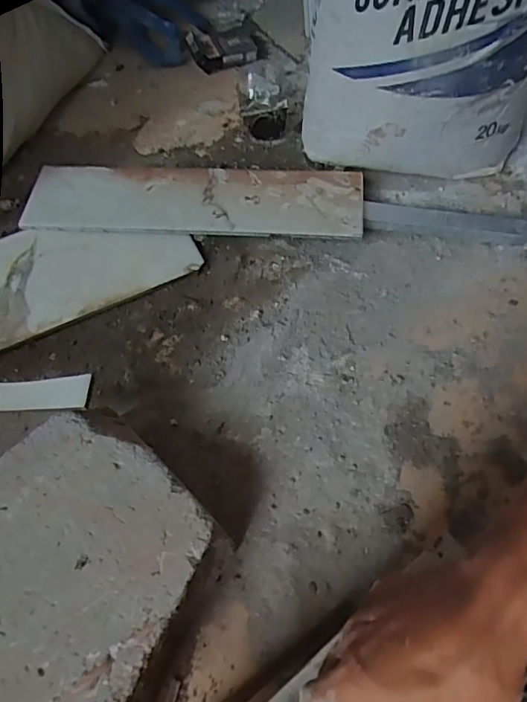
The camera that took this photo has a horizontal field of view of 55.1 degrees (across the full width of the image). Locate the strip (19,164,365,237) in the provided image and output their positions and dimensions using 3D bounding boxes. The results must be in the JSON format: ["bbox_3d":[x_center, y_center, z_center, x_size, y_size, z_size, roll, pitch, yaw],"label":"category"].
[{"bbox_3d":[-0.083,-0.178,0.591,0.389,0.008,0.098,4,67,5],"label":"strip"}]

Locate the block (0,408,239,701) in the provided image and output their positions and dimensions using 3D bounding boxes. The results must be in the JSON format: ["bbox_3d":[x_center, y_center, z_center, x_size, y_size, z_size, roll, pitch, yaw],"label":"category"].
[{"bbox_3d":[-0.137,0.173,0.386,0.207,0.076,0.194,37,69,21],"label":"block"}]

